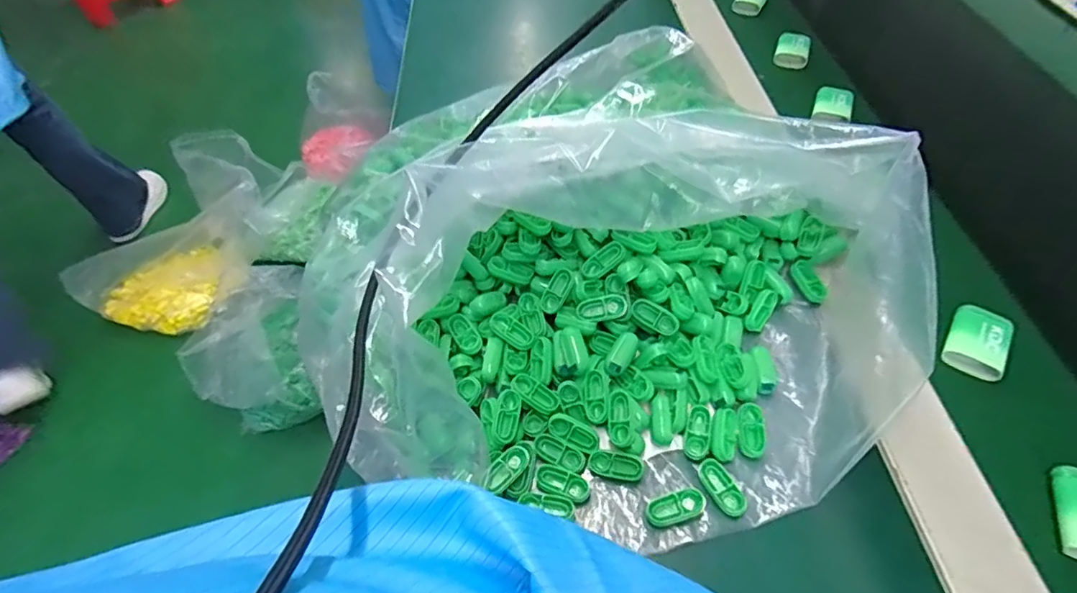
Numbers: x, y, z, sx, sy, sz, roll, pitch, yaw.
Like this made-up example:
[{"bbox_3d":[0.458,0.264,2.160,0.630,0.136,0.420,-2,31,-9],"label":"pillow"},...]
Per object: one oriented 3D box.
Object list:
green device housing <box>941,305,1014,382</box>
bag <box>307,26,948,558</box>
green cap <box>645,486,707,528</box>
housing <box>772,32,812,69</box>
[{"bbox_3d":[0.308,0.031,0.381,0.035,0.016,0.048,26,58,22],"label":"green device housing"},{"bbox_3d":[0.060,0.008,0.327,0.306,0.141,0.218,-2,52,2],"label":"bag"},{"bbox_3d":[0.080,0.123,0.316,0.035,0.006,0.015,-22,52,6],"label":"green cap"},{"bbox_3d":[0.294,-0.283,0.627,0.037,0.024,0.045,18,55,16],"label":"housing"}]

